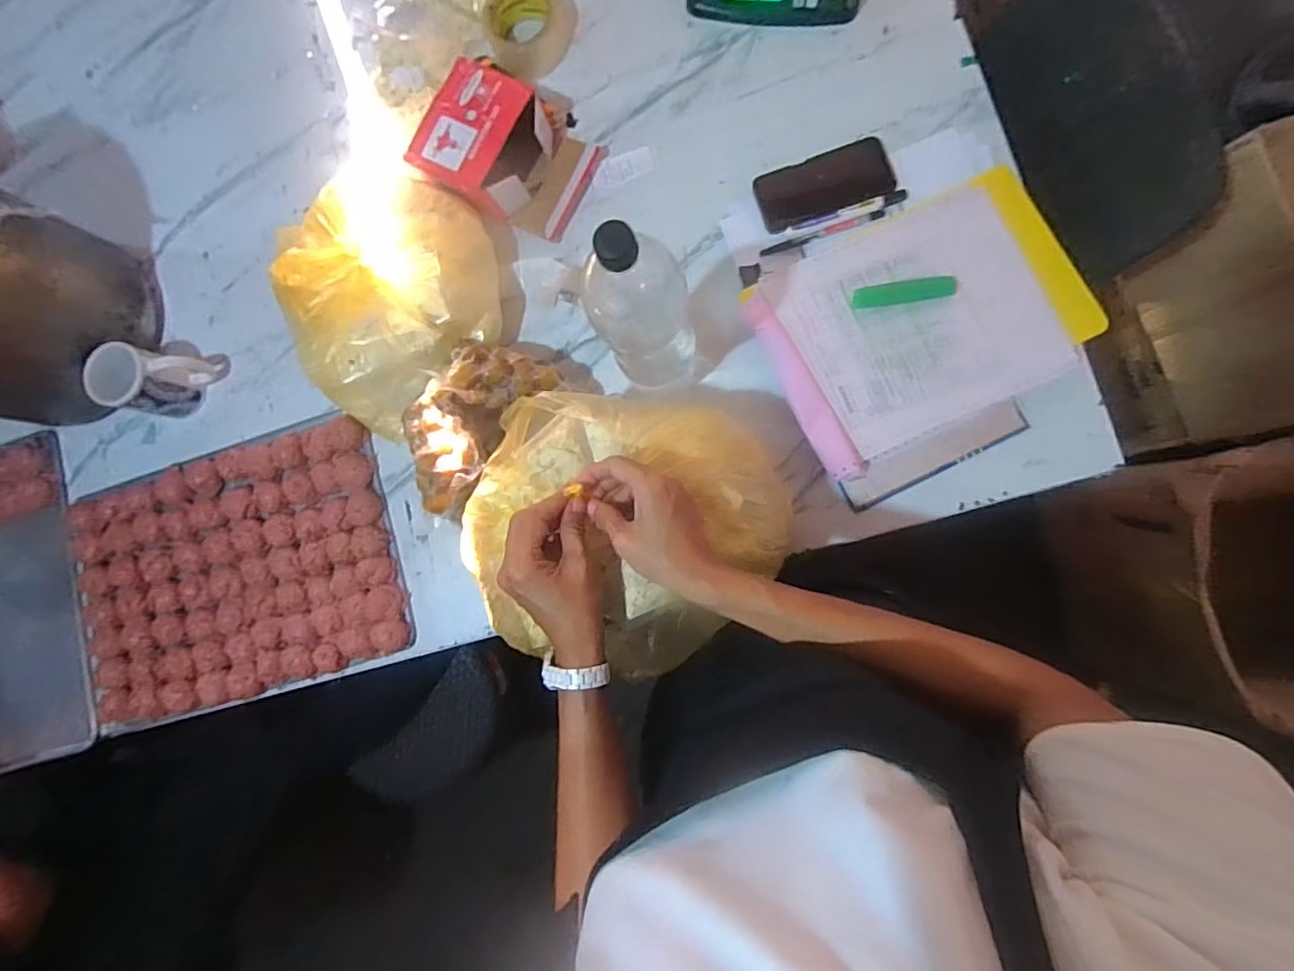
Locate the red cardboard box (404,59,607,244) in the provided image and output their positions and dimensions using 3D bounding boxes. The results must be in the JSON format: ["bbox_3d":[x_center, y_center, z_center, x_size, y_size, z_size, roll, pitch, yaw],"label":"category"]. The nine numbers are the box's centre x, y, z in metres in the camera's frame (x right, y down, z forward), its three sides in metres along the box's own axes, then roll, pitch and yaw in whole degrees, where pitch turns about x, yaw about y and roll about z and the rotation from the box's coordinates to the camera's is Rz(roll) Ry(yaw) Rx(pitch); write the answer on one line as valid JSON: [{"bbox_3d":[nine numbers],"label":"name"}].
[{"bbox_3d":[-0.181,-0.420,0.726,0.205,0.083,0.155,24,89,8],"label":"red cardboard box"}]

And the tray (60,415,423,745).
[{"bbox_3d":[-0.543,0.112,0.765,0.435,0.047,0.324,-16,84,6],"label":"tray"}]

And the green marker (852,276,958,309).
[{"bbox_3d":[0.293,-0.222,0.655,0.112,0.008,0.025,-7,85,7],"label":"green marker"}]

